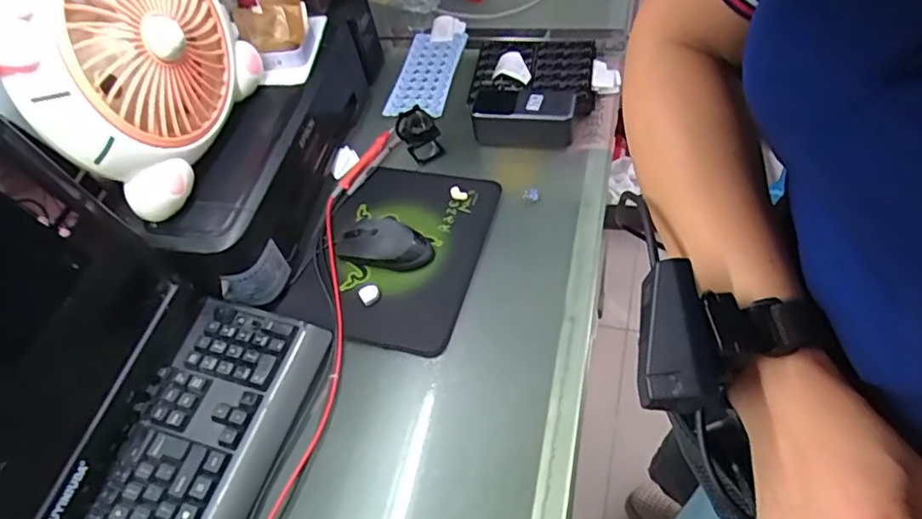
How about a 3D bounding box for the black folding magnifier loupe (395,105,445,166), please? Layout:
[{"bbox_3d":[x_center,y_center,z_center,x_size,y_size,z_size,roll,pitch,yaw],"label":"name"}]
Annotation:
[{"bbox_3d":[-0.055,-0.167,0.763,0.042,0.050,0.056,-33,55,-14],"label":"black folding magnifier loupe"}]

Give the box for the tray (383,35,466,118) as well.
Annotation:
[{"bbox_3d":[-0.051,-0.286,0.888,0.089,0.018,0.190,5,55,14],"label":"tray"}]

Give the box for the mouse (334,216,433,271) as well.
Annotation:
[{"bbox_3d":[-0.090,-0.023,0.671,0.116,0.034,0.058,9,56,17],"label":"mouse"}]

